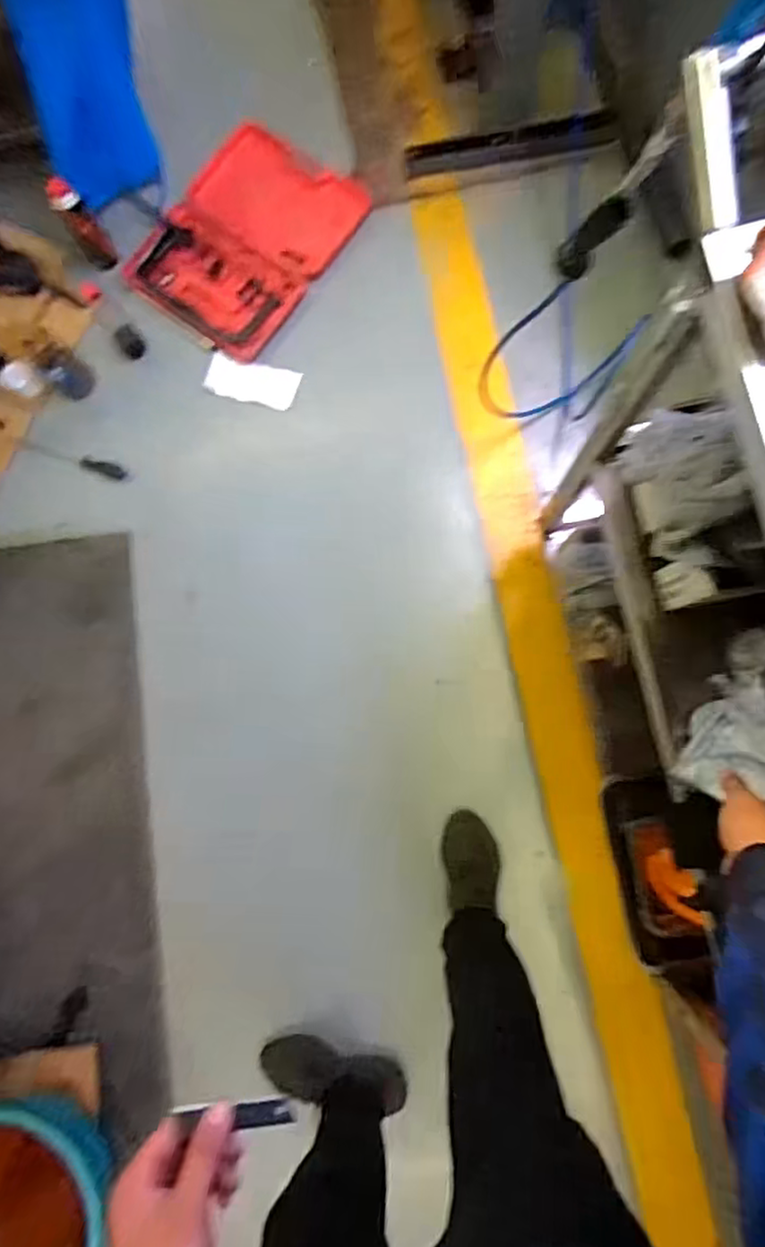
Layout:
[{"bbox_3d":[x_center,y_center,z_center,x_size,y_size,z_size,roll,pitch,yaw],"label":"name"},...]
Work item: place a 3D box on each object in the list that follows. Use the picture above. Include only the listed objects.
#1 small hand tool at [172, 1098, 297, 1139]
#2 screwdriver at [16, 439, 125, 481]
[{"bbox_3d":[-0.110,0.368,0.474,0.087,0.014,0.015,10,82,-15],"label":"small hand tool"},{"bbox_3d":[-0.737,-0.396,1.507,0.259,0.034,0.033,19,84,8],"label":"screwdriver"}]

